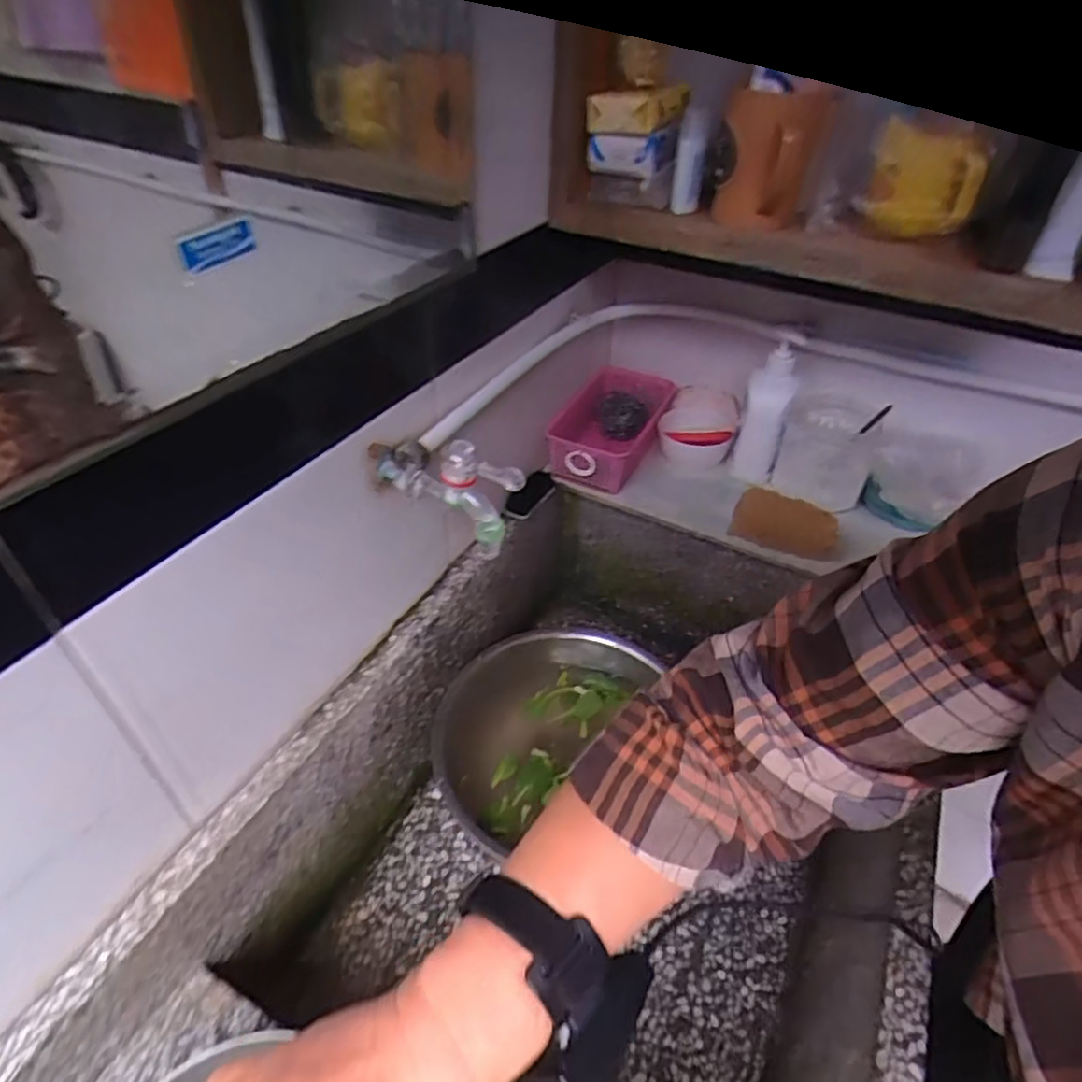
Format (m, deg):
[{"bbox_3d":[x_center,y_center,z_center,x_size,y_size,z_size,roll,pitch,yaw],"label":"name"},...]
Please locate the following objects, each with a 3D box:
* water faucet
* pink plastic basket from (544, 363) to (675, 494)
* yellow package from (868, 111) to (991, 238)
[{"bbox_3d":[-0.074,-0.039,0.503,0.130,0.088,0.039,29,48,27],"label":"water faucet"},{"bbox_3d":[0.085,-0.150,0.810,0.120,0.076,0.180,17,48,15],"label":"pink plastic basket"},{"bbox_3d":[0.314,-0.296,0.533,0.084,0.067,0.038,19,44,18],"label":"yellow package"}]

